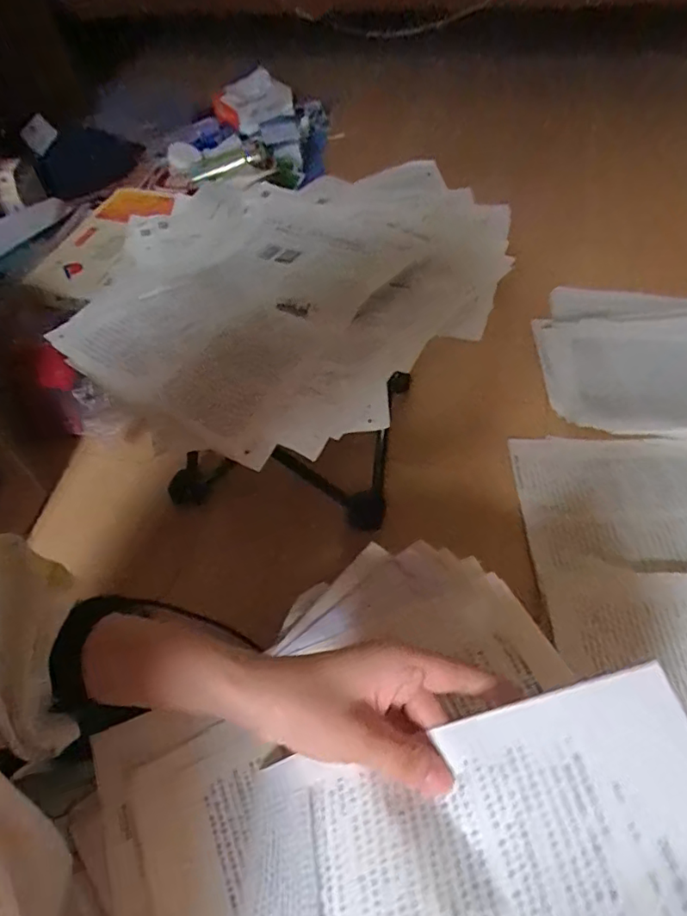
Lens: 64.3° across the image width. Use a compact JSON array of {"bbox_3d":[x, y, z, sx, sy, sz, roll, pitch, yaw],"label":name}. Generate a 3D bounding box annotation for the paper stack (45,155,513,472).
[{"bbox_3d":[-0.048,-0.172,0.523,0.343,0.033,0.388,29,61,25],"label":"paper stack"}]

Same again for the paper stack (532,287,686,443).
[{"bbox_3d":[0.451,-0.131,0.744,0.346,0.029,0.273,8,54,12],"label":"paper stack"}]

